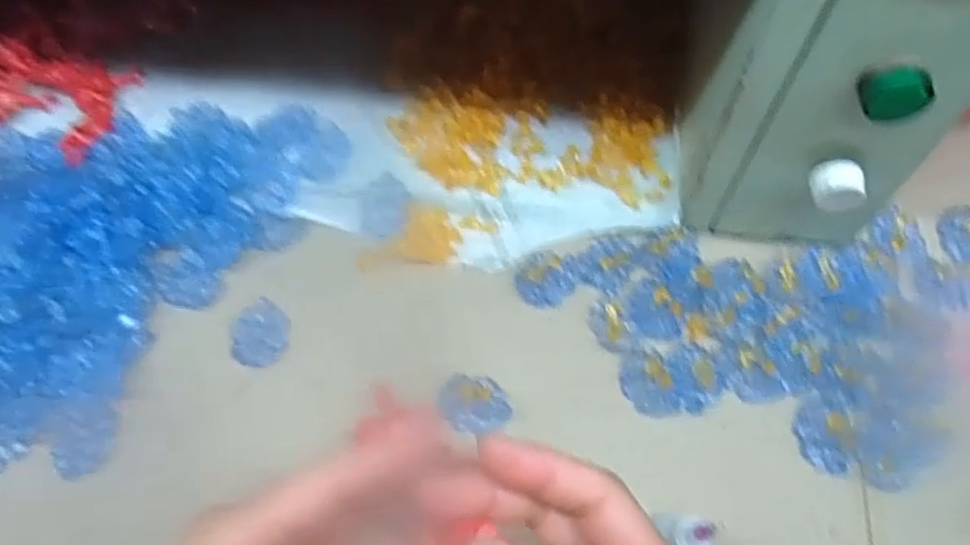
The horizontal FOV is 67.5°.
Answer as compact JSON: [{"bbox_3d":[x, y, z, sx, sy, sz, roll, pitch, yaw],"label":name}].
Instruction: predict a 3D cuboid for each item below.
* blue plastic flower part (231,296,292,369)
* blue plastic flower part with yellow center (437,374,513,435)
[{"bbox_3d":[-0.127,0.035,0.413,0.032,0.006,0.037,-7,63,-5],"label":"blue plastic flower part"},{"bbox_3d":[-0.005,0.071,0.392,0.038,0.004,0.031,-2,62,-2],"label":"blue plastic flower part with yellow center"}]

